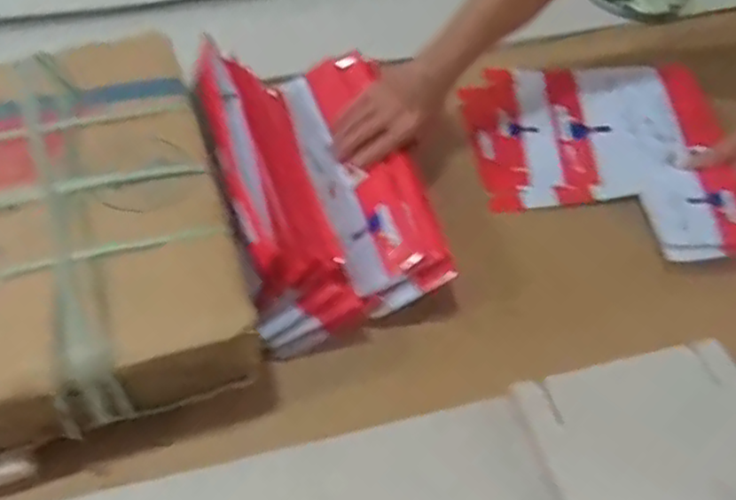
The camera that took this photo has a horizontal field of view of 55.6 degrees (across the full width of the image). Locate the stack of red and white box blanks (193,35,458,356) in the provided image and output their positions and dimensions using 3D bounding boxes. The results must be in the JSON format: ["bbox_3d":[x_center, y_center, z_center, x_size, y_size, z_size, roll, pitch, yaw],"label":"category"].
[{"bbox_3d":[-0.063,-0.088,0.782,0.207,0.104,0.349,-12,55,-14],"label":"stack of red and white box blanks"}]

